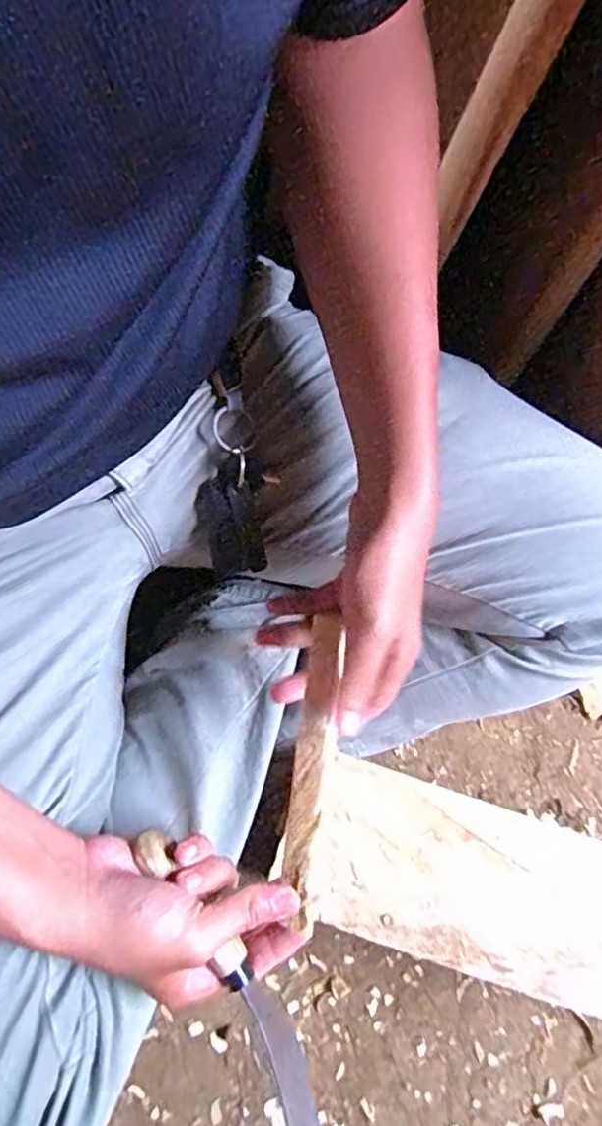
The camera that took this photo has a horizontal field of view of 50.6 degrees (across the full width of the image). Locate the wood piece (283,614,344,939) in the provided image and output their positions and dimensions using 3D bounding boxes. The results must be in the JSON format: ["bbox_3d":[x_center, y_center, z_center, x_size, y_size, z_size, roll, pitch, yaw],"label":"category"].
[{"bbox_3d":[0.007,0.118,0.371,0.024,0.005,0.167,4,84,21],"label":"wood piece"}]

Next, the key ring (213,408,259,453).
[{"bbox_3d":[-0.043,-0.088,0.424,0.032,0.007,0.029,18,80,-22],"label":"key ring"}]

